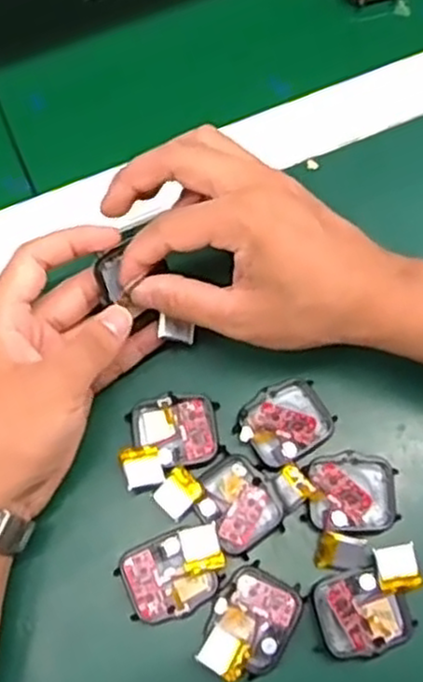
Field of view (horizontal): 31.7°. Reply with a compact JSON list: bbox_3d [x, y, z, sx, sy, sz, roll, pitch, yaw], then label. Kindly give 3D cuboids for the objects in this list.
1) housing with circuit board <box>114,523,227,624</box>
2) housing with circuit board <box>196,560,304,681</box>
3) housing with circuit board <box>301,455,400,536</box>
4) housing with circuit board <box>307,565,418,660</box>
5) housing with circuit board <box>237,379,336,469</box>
[{"bbox_3d":[-0.018,0.113,0.366,0.051,0.014,0.038,-24,73,-7],"label":"housing with circuit board"},{"bbox_3d":[0.018,0.135,0.354,0.038,0.015,0.051,28,75,10],"label":"housing with circuit board"},{"bbox_3d":[0.071,0.076,0.372,0.045,0.016,0.037,1,72,1],"label":"housing with circuit board"},{"bbox_3d":[0.072,0.130,0.358,0.043,0.010,0.038,-10,72,-2],"label":"housing with circuit board"},{"bbox_3d":[0.039,0.041,0.385,0.046,0.014,0.039,-38,75,-11],"label":"housing with circuit board"}]

